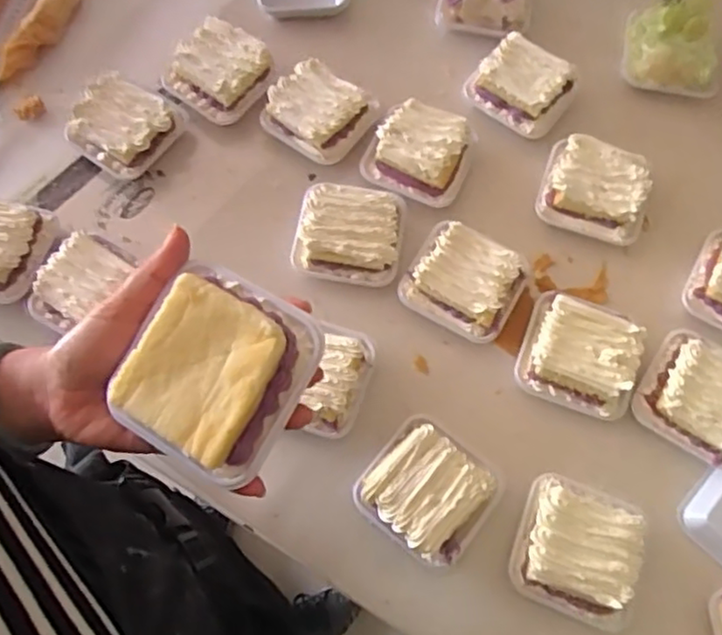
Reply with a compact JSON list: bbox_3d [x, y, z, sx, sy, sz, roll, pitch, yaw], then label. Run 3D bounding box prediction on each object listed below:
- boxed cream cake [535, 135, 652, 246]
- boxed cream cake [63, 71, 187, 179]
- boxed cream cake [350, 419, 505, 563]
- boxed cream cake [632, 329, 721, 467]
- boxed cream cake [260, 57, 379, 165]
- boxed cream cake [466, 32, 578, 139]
[{"bbox_3d":[0.223,-0.123,0.626,0.100,0.039,0.086,20,72,8],"label":"boxed cream cake"},{"bbox_3d":[-0.234,-0.195,0.657,0.090,0.047,0.097,35,75,13],"label":"boxed cream cake"},{"bbox_3d":[0.057,0.138,0.536,0.101,0.046,0.098,35,75,13],"label":"boxed cream cake"},{"bbox_3d":[0.288,0.063,0.555,0.099,0.036,0.093,34,74,12],"label":"boxed cream cake"},{"bbox_3d":[-0.043,-0.209,0.659,0.096,0.040,0.087,31,74,12],"label":"boxed cream cake"},{"bbox_3d":[0.162,-0.237,0.665,0.097,0.038,0.082,37,75,13],"label":"boxed cream cake"}]

